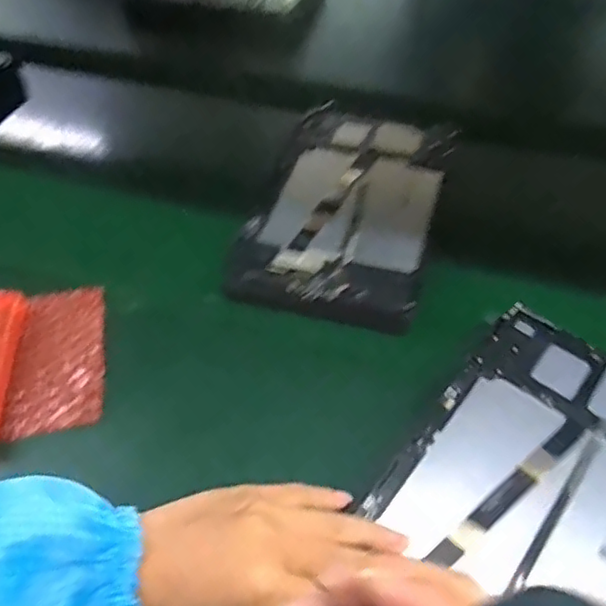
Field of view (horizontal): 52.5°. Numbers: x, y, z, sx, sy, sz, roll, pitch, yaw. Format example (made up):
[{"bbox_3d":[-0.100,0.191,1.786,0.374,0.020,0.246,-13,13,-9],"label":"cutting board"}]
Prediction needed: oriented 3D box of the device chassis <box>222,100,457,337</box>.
[{"bbox_3d":[0.040,-0.084,0.528,0.147,0.018,0.233,11,51,15],"label":"device chassis"}]

